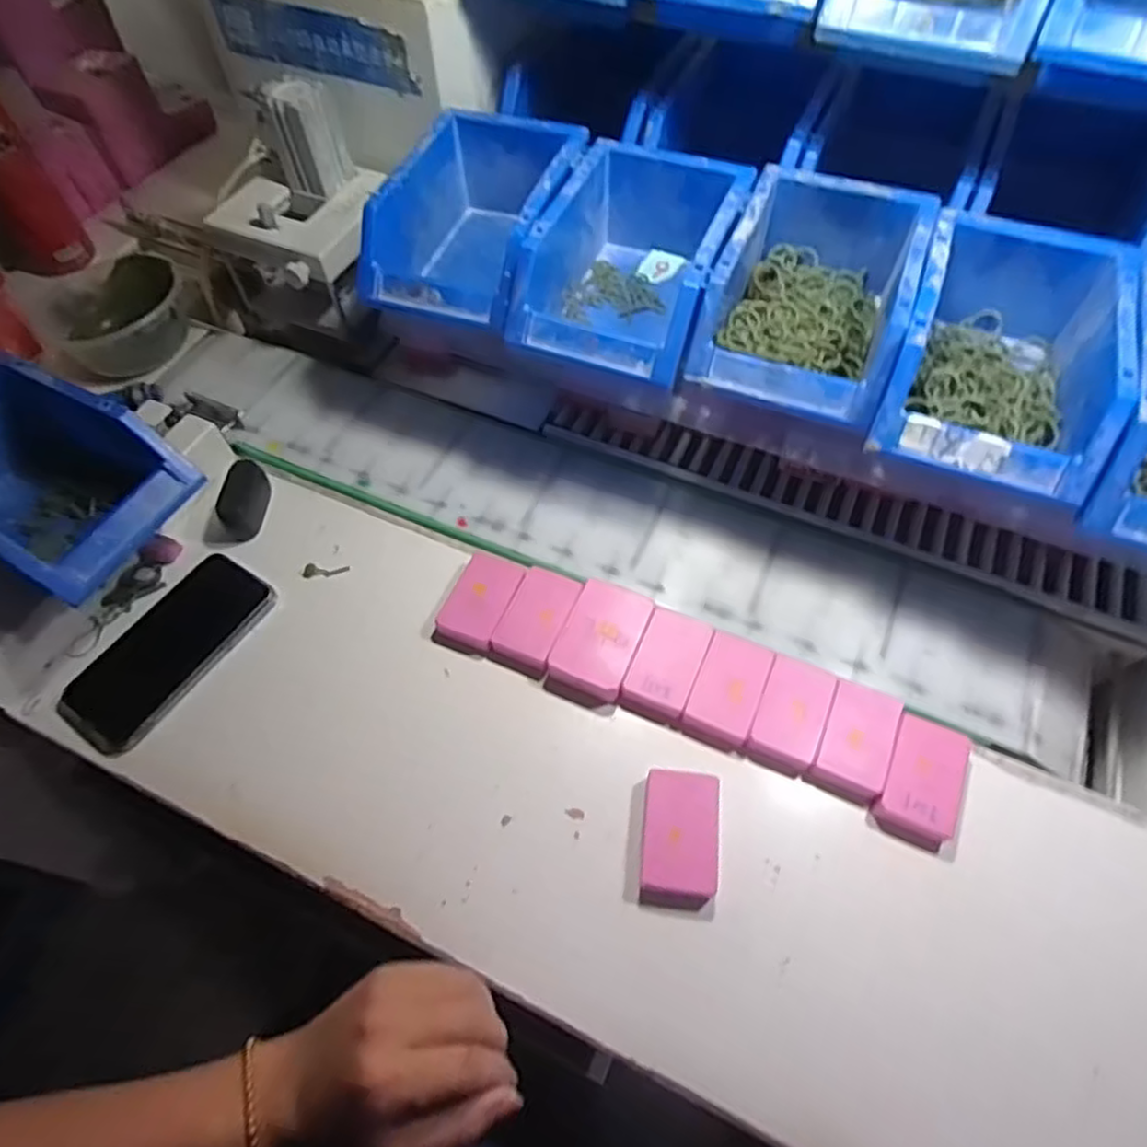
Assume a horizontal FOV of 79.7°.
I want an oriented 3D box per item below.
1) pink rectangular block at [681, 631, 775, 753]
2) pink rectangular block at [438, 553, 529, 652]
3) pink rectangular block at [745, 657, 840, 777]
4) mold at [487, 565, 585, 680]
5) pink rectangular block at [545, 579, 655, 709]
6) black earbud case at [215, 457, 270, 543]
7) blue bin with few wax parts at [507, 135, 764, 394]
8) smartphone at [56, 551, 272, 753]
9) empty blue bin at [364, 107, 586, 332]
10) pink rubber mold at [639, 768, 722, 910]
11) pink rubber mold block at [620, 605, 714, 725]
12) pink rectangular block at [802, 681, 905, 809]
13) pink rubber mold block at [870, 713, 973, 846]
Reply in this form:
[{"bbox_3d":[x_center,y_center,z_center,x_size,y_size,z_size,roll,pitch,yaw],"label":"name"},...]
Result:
[{"bbox_3d":[0.106,0.081,0.473,0.043,0.015,0.074,21,61,13],"label":"pink rectangular block"},{"bbox_3d":[-0.069,0.020,0.515,0.047,0.016,0.071,19,60,12],"label":"pink rectangular block"},{"bbox_3d":[0.146,0.096,0.463,0.042,0.015,0.072,21,61,13],"label":"pink rectangular block"},{"bbox_3d":[-0.027,0.033,0.503,0.045,0.020,0.075,20,61,12],"label":"mold"},{"bbox_3d":[0.020,0.049,0.491,0.053,0.023,0.084,21,61,13],"label":"pink rectangular block"},{"bbox_3d":[-0.270,-0.061,0.564,0.027,0.027,0.066,-1,58,0],"label":"black earbud case"},{"bbox_3d":[0.042,-0.216,0.492,0.122,0.078,0.175,19,60,12],"label":"blue bin with few wax parts"},{"bbox_3d":[-0.300,0.053,0.506,0.082,0.017,0.153,28,63,17],"label":"smartphone"},{"bbox_3d":[-0.071,-0.261,0.525,0.122,0.083,0.176,16,60,10],"label":"empty blue bin"},{"bbox_3d":[0.067,0.164,0.426,0.045,0.019,0.078,6,58,4],"label":"pink rubber mold"},{"bbox_3d":[0.065,0.064,0.483,0.045,0.018,0.073,20,61,12],"label":"pink rubber mold block"},{"bbox_3d":[0.185,0.111,0.452,0.043,0.014,0.072,23,61,14],"label":"pink rectangular block"},{"bbox_3d":[0.224,0.131,0.440,0.046,0.016,0.072,24,62,15],"label":"pink rubber mold block"}]

